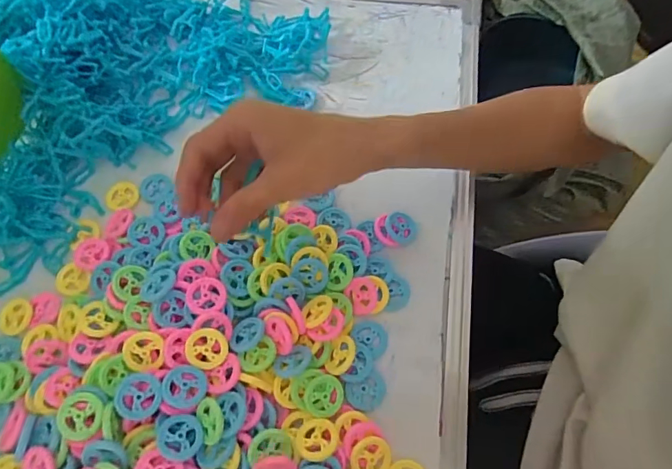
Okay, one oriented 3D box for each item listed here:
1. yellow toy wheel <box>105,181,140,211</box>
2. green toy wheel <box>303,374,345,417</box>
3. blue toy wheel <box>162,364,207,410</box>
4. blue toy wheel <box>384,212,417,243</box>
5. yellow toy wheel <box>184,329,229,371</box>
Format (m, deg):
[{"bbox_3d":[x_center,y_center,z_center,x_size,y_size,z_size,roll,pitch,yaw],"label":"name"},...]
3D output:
[{"bbox_3d":[-0.196,-0.037,0.412,0.033,0.007,0.030,0,65,0],"label":"yellow toy wheel"},{"bbox_3d":[-0.009,0.118,0.328,0.027,0.011,0.028,0,65,0],"label":"green toy wheel"},{"bbox_3d":[-0.105,0.106,0.312,0.030,0.005,0.028,10,50,-12],"label":"blue toy wheel"},{"bbox_3d":[0.057,-0.005,0.388,0.028,0.010,0.027,0,65,0],"label":"blue toy wheel"},{"bbox_3d":[-0.094,0.083,0.324,0.029,0.005,0.029,0,89,-13],"label":"yellow toy wheel"}]

